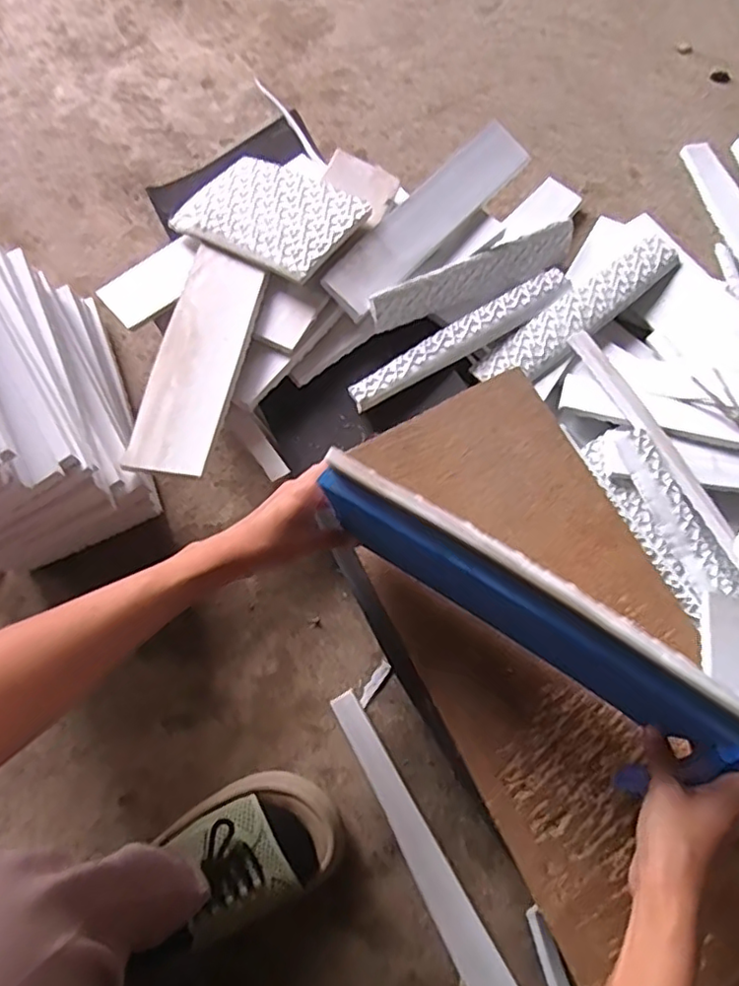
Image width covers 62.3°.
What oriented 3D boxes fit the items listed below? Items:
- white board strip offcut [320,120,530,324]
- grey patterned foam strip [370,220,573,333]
[{"bbox_3d":[0.058,-0.281,0.629,0.058,0.026,0.260,40,77,14],"label":"white board strip offcut"},{"bbox_3d":[0.121,-0.232,0.657,0.279,0.046,0.008,-29,29,-23],"label":"grey patterned foam strip"}]

